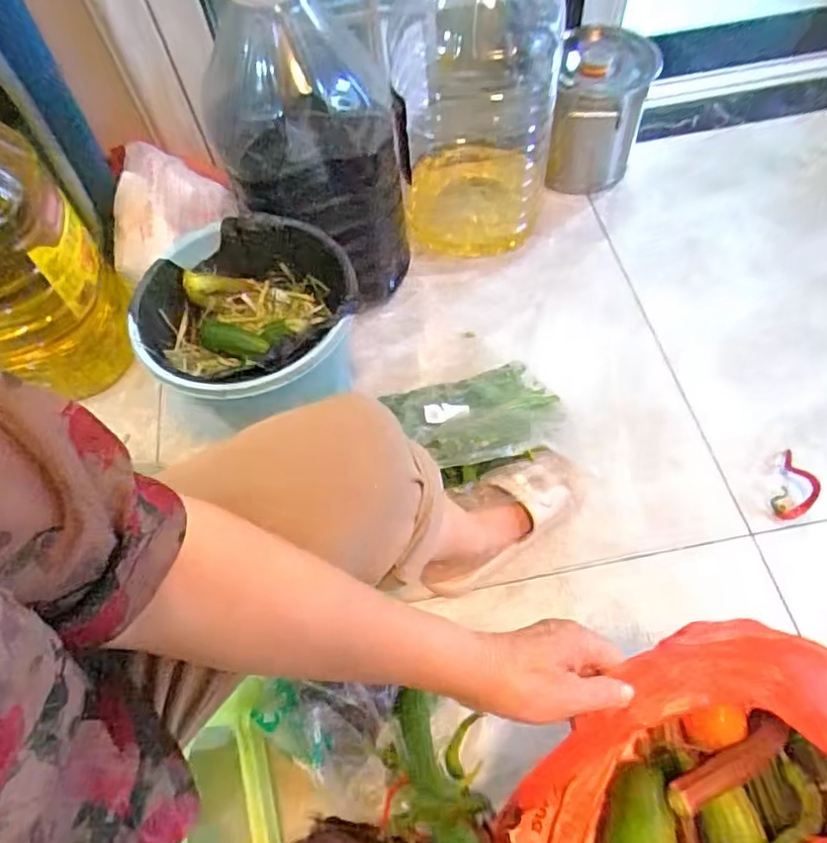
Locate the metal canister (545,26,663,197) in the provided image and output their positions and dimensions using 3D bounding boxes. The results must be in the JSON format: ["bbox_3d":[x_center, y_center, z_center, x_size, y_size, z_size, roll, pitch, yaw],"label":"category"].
[{"bbox_3d":[0.324,-0.536,1.053,0.150,0.198,0.193,8,62,8],"label":"metal canister"}]

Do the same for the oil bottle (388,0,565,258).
[{"bbox_3d":[0.089,-0.508,0.888,0.217,0.500,0.230,-2,61,2],"label":"oil bottle"}]

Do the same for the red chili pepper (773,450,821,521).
[{"bbox_3d":[0.515,0.080,0.794,0.039,0.047,0.109,21,65,14],"label":"red chili pepper"}]

